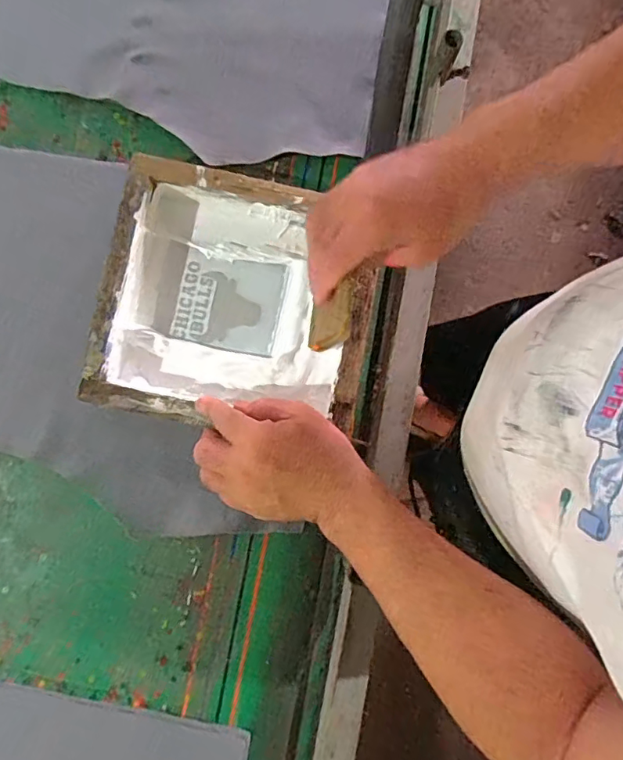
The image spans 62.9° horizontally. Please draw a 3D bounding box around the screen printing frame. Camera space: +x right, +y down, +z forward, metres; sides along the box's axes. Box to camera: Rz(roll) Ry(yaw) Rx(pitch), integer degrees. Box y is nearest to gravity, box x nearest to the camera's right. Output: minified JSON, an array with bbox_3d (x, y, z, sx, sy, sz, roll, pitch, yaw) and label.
[{"bbox_3d":[-0.068,-0.076,0.504,0.256,0.063,0.239,10,85,3],"label":"screen printing frame"}]

